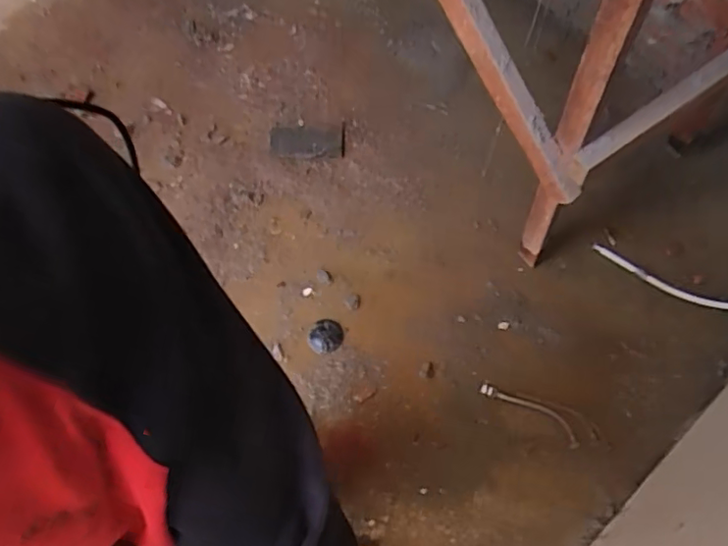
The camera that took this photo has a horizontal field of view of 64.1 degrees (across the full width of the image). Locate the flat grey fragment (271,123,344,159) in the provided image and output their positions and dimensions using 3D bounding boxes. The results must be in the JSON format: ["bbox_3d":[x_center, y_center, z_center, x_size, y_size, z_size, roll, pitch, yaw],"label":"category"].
[{"bbox_3d":[-0.156,-0.362,1.604,0.203,0.010,0.104,0,68,1],"label":"flat grey fragment"}]

